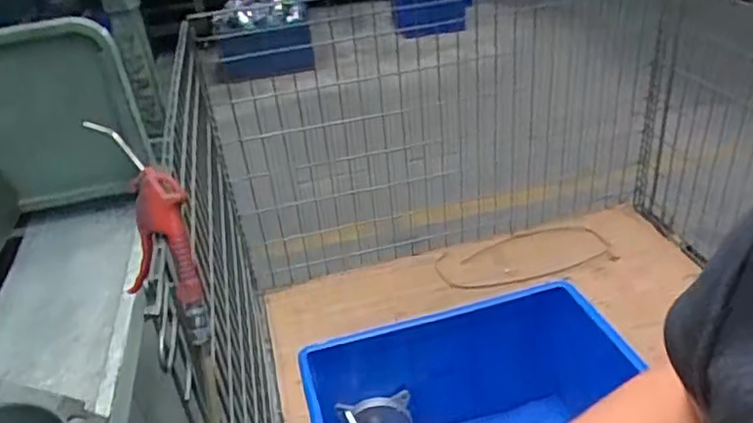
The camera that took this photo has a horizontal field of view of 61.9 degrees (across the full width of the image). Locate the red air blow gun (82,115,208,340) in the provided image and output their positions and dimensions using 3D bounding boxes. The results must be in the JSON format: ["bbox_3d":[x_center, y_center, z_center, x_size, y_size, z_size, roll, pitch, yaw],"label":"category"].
[{"bbox_3d":[-0.215,0.018,0.605,0.094,0.228,0.023,-10,5,26],"label":"red air blow gun"}]

